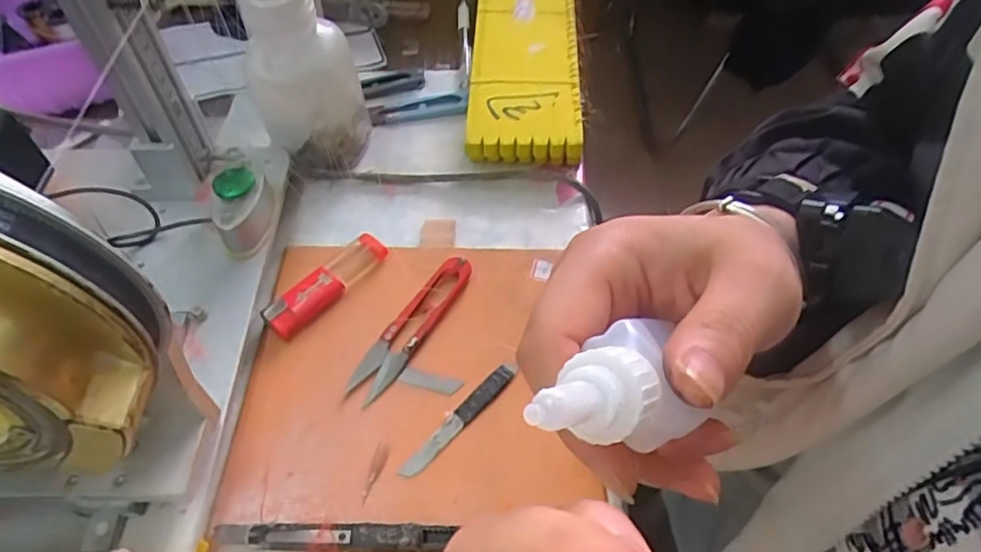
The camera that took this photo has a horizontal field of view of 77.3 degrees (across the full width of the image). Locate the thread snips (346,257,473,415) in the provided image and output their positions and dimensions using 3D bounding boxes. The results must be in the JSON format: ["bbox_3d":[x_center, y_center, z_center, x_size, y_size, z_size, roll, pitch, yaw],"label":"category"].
[{"bbox_3d":[-0.044,0.027,0.346,0.022,0.011,0.101,27,57,19],"label":"thread snips"}]

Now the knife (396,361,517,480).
[{"bbox_3d":[-0.015,0.073,0.318,0.011,0.004,0.080,37,61,25],"label":"knife"}]

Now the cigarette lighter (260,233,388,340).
[{"bbox_3d":[-0.096,0.004,0.363,0.024,0.013,0.082,34,60,23],"label":"cigarette lighter"}]

